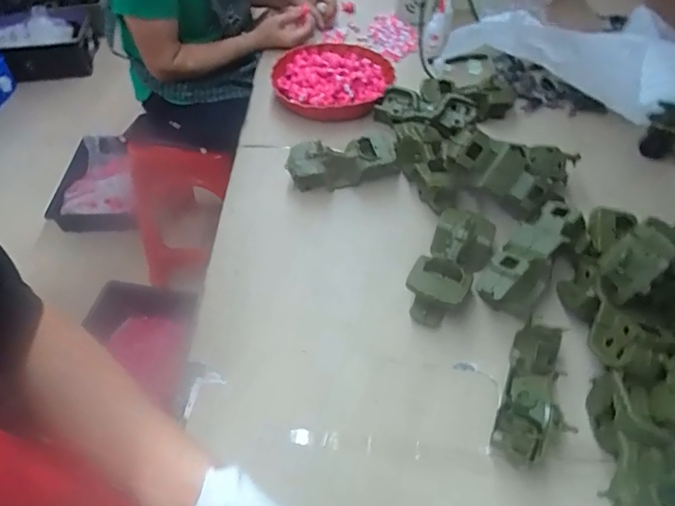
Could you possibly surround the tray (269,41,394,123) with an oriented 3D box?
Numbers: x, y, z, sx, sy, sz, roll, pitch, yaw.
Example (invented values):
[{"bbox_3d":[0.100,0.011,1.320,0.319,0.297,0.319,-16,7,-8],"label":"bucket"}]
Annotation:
[{"bbox_3d":[-0.010,-0.350,1.039,0.247,0.052,0.228,3,49,3],"label":"tray"}]

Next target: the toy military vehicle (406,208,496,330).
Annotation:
[{"bbox_3d":[0.158,0.017,0.704,0.083,0.057,0.182,21,52,18],"label":"toy military vehicle"}]

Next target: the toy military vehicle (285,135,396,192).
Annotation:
[{"bbox_3d":[0.006,-0.153,0.857,0.178,0.065,0.071,-11,50,-9],"label":"toy military vehicle"}]

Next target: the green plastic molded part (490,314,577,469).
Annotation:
[{"bbox_3d":[0.233,0.165,0.595,0.075,0.038,0.176,17,51,15],"label":"green plastic molded part"}]

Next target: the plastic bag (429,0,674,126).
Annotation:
[{"bbox_3d":[0.486,-0.372,0.984,0.622,0.163,0.192,30,55,24],"label":"plastic bag"}]

